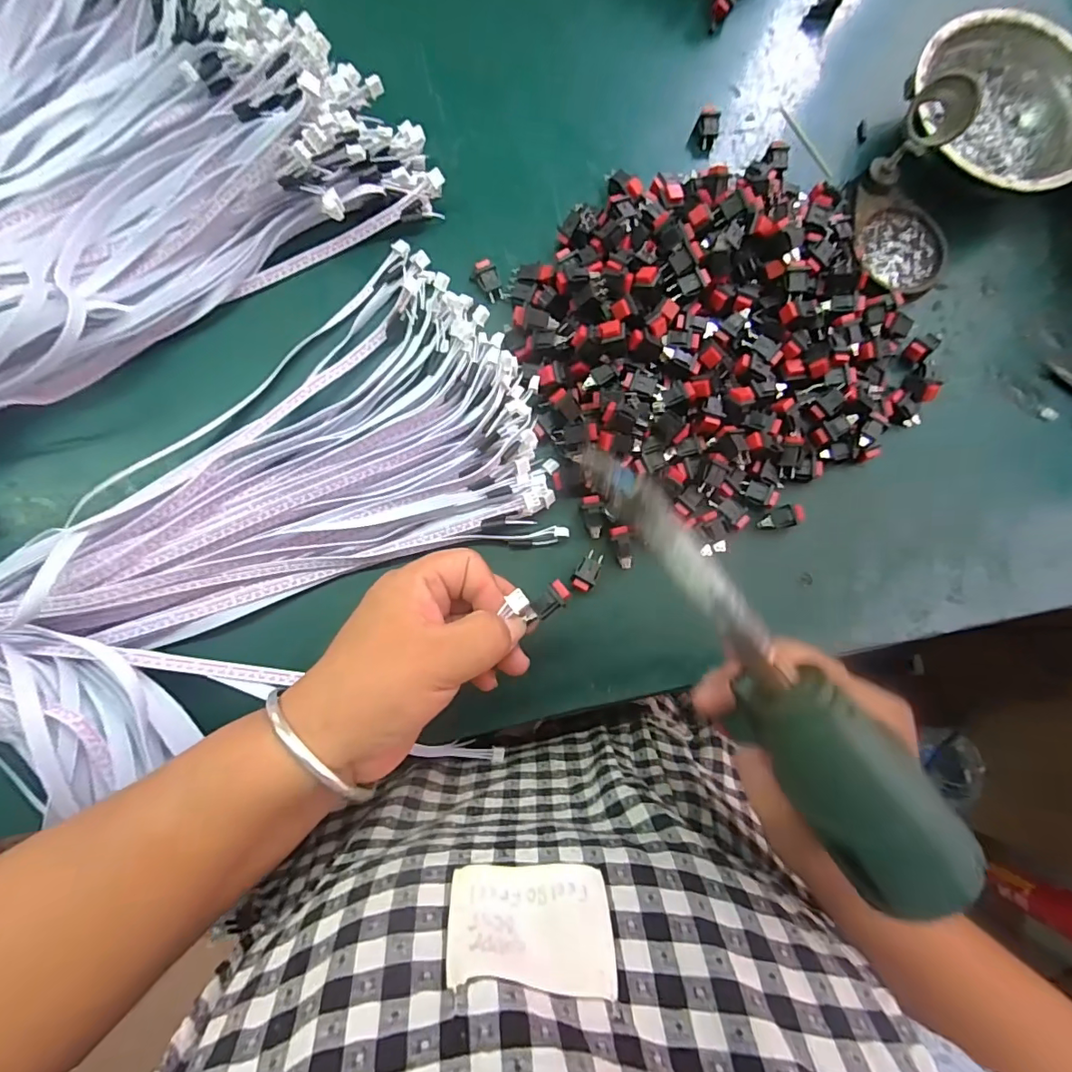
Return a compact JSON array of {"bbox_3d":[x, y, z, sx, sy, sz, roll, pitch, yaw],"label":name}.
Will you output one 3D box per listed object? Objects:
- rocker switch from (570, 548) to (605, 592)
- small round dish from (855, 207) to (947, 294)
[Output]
[{"bbox_3d":[0.031,0.021,0.304,0.014,0.009,0.023,25,82,0],"label":"rocker switch"},{"bbox_3d":[0.250,-0.195,0.352,0.058,0.010,0.059,0,83,-3],"label":"small round dish"}]

